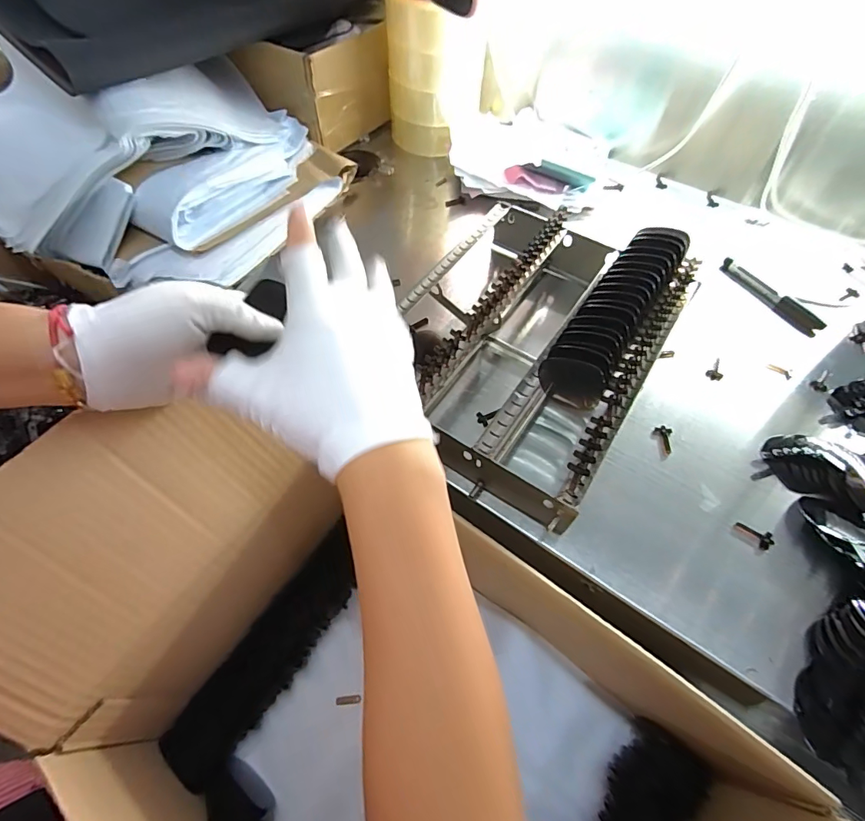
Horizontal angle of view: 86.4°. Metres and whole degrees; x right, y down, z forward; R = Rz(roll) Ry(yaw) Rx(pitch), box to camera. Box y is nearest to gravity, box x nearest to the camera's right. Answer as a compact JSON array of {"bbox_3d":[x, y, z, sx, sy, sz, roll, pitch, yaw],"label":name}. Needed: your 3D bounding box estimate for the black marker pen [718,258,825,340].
[{"bbox_3d":[0.411,-0.141,0.561,0.023,0.014,0.134,-24,61,-16],"label":"black marker pen"}]

